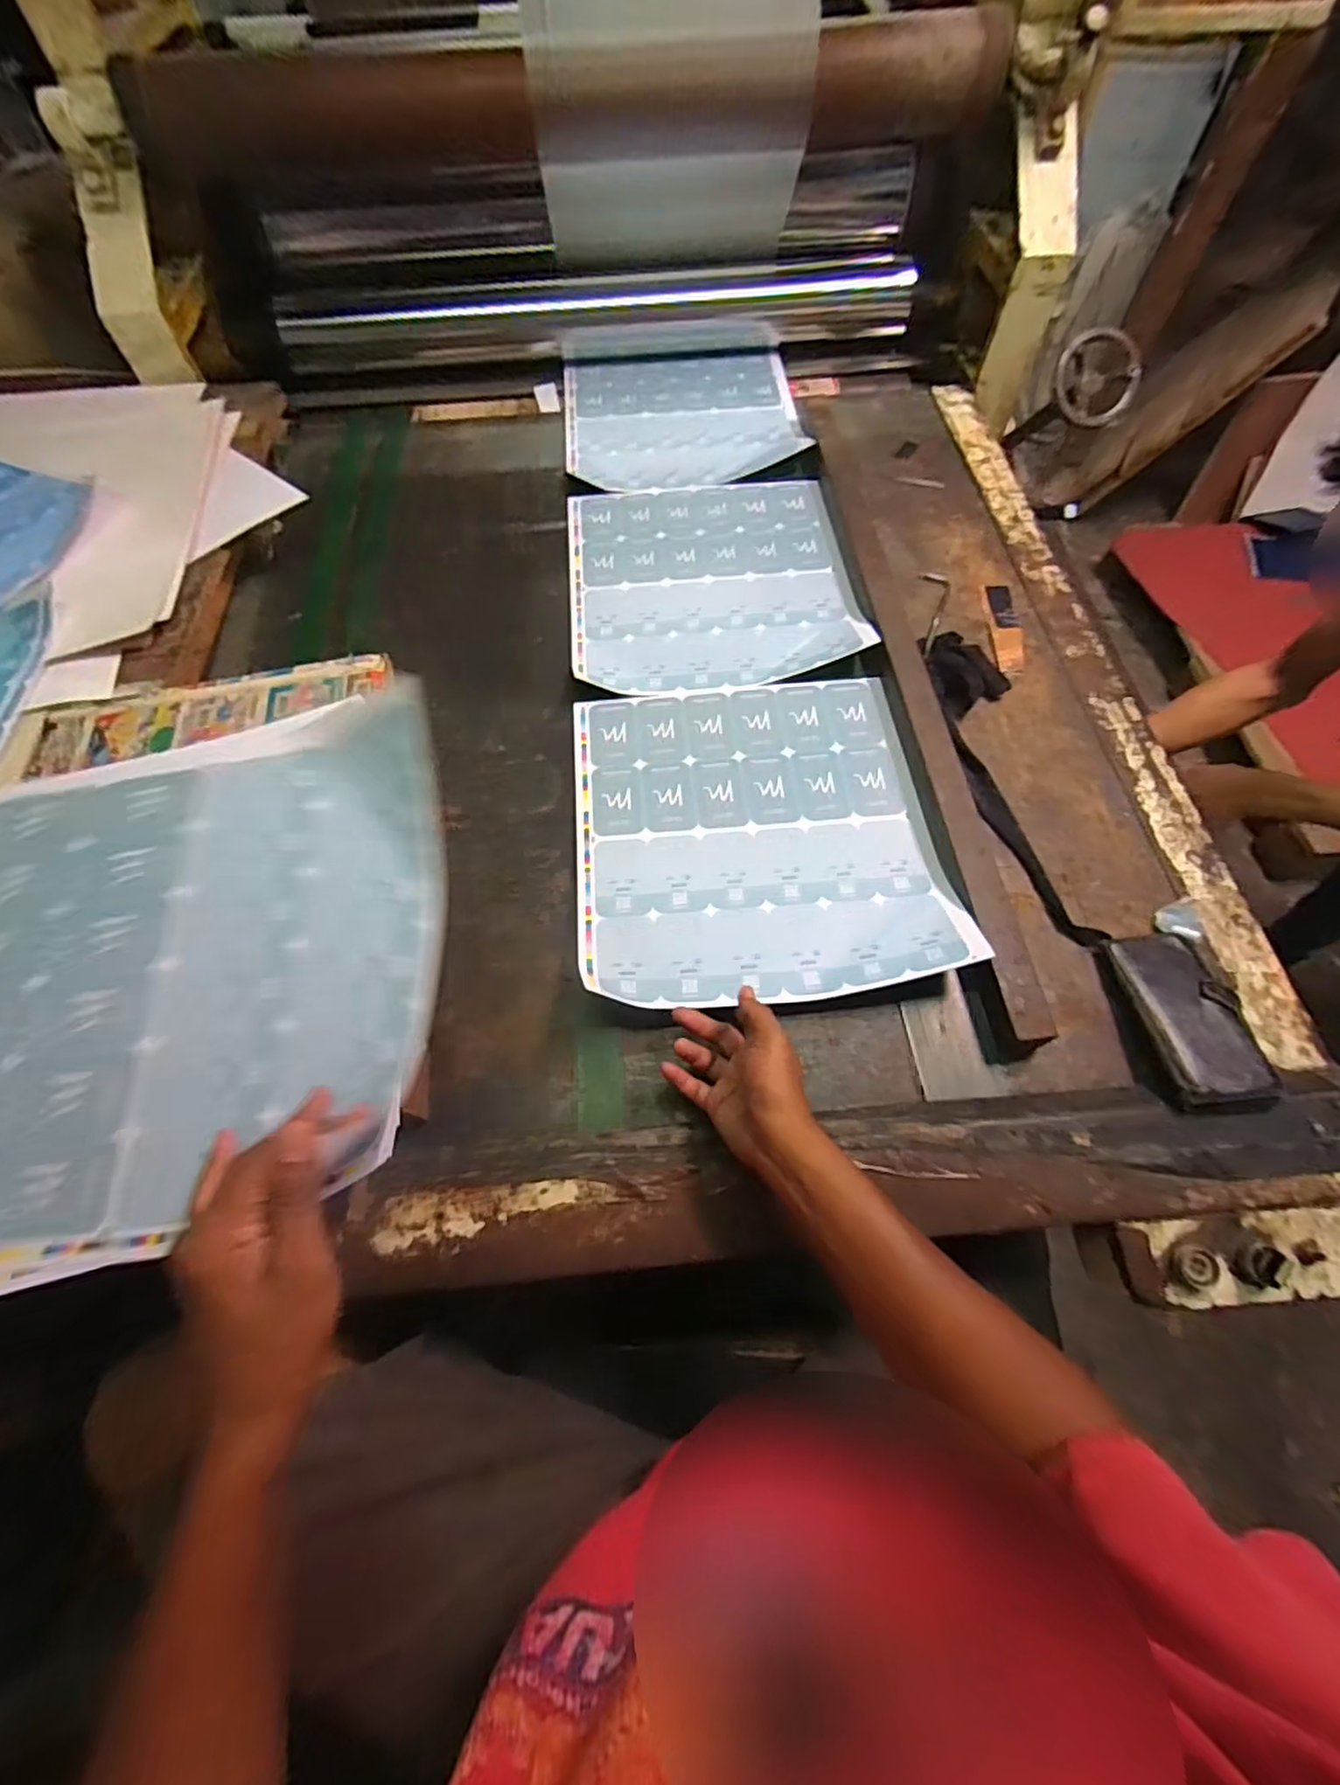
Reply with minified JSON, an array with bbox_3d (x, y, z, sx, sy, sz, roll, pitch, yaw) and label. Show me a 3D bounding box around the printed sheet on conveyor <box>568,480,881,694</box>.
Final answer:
[{"bbox_3d":[0.049,-0.415,0.869,0.352,0.032,0.379,-5,62,-2],"label":"printed sheet on conveyor"}]

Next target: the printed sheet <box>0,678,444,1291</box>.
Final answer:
[{"bbox_3d":[-0.355,0.038,0.450,0.405,0.091,0.379,-5,62,-2],"label":"printed sheet"}]

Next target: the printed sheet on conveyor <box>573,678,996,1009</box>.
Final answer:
[{"bbox_3d":[0.082,-0.075,0.685,0.354,0.048,0.383,-5,62,-2],"label":"printed sheet on conveyor"}]

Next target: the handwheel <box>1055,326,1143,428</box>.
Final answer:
[{"bbox_3d":[0.630,-0.758,0.989,0.112,0.116,0.039,12,36,21],"label":"handwheel"}]

